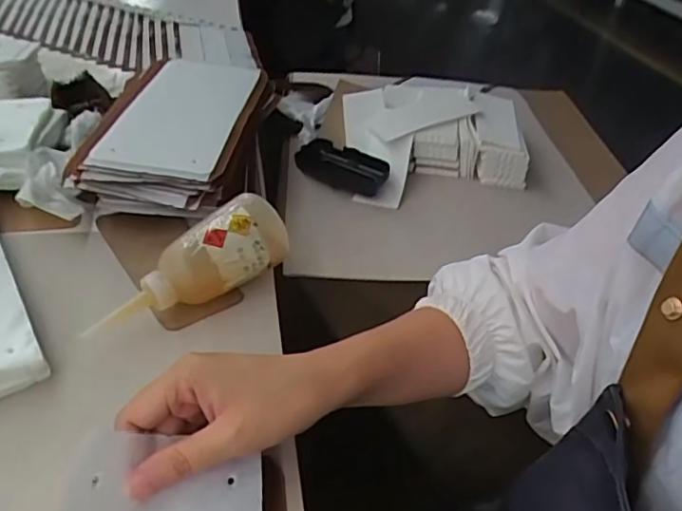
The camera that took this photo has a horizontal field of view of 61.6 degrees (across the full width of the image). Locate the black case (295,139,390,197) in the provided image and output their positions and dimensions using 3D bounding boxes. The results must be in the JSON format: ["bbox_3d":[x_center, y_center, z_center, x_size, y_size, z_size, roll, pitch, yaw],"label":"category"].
[{"bbox_3d":[-0.001,-0.106,0.674,0.111,0.028,0.059,28,43,24],"label":"black case"}]

